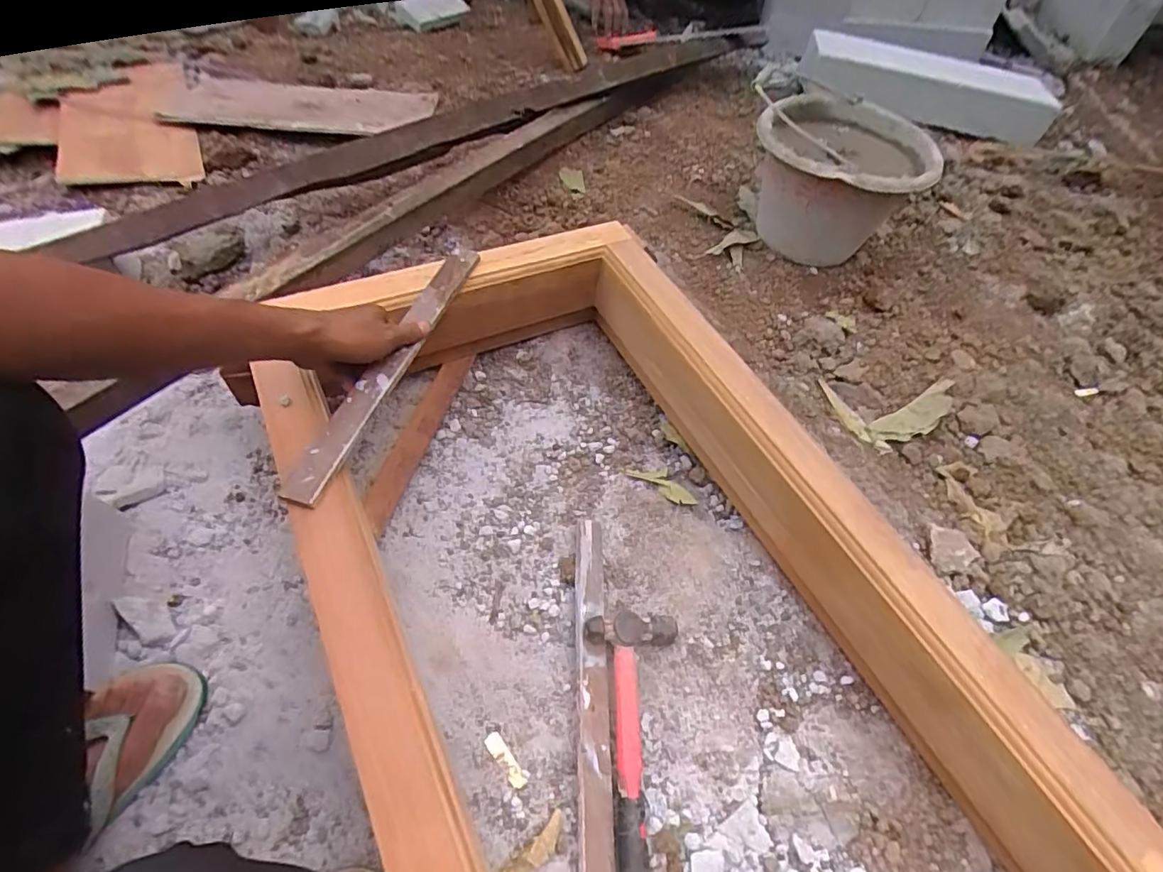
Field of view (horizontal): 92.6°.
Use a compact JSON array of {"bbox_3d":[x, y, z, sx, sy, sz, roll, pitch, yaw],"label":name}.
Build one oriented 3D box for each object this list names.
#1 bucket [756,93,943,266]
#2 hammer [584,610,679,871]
[{"bbox_3d":[0.443,-0.449,0.990,0.278,0.197,0.283,2,54,-2],"label":"bucket"},{"bbox_3d":[0.043,0.323,0.512,0.090,0.034,0.314,5,54,0],"label":"hammer"}]

